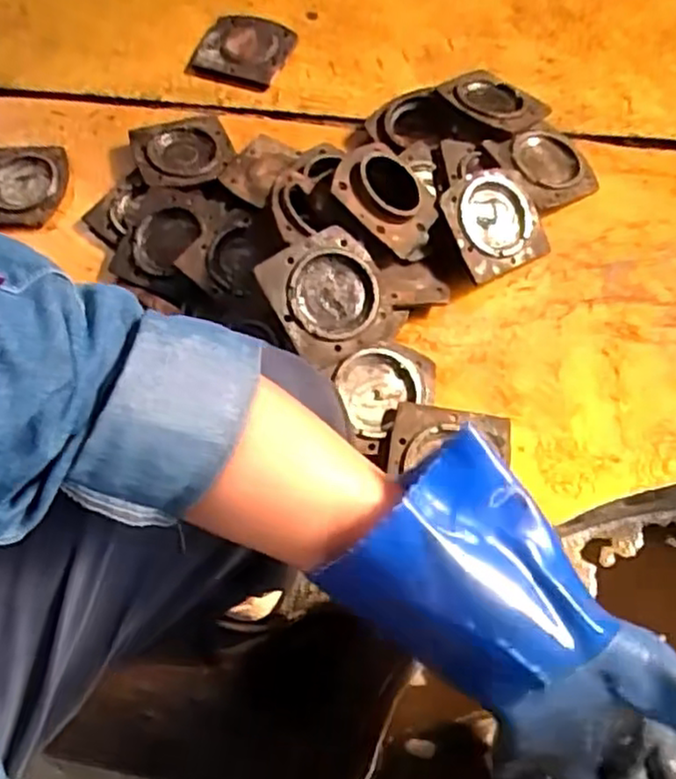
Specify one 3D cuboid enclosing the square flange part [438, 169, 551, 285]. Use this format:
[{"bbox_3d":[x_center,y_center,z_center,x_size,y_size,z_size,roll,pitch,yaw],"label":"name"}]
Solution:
[{"bbox_3d":[0.214,-0.231,0.974,0.141,0.024,0.140,-25,90,-20],"label":"square flange part"}]

